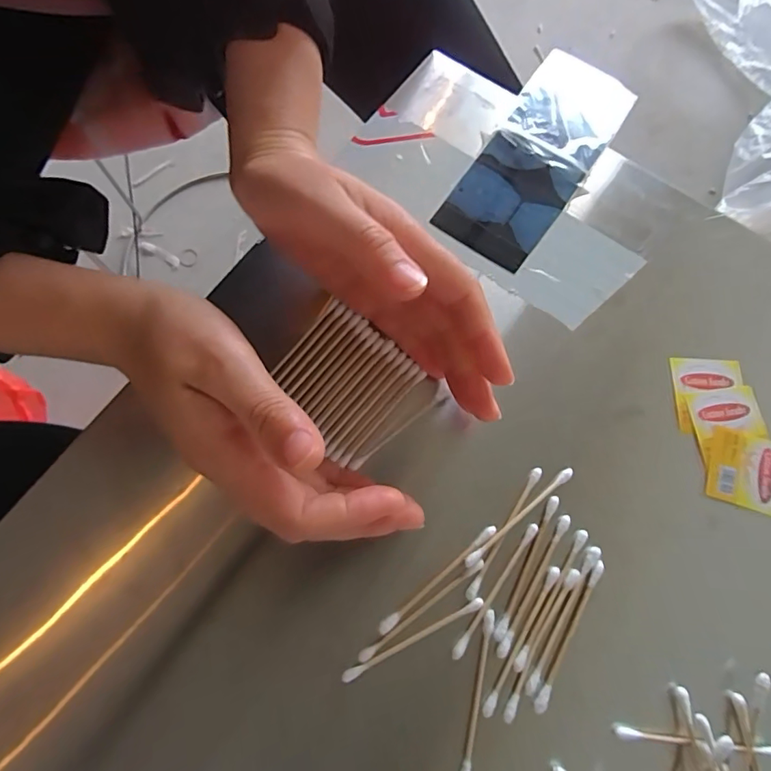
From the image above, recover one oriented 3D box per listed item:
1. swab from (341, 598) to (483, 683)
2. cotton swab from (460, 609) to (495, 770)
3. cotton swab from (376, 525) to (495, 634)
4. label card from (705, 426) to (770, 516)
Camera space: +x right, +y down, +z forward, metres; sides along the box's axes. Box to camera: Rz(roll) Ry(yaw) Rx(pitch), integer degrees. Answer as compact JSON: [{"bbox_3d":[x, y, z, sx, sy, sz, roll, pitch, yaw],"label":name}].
[{"bbox_3d":[0.013,0.119,0.225,0.072,0.007,0.005,-25,75,-10],"label":"swab"},{"bbox_3d":[0.041,0.141,0.217,0.005,0.005,0.072,13,72,2],"label":"cotton swab"},{"bbox_3d":[0.025,0.092,0.230,0.071,0.004,0.005,-38,77,-13],"label":"cotton swab"},{"bbox_3d":[0.191,0.045,0.251,0.042,0.004,0.038,16,72,3],"label":"label card"}]

